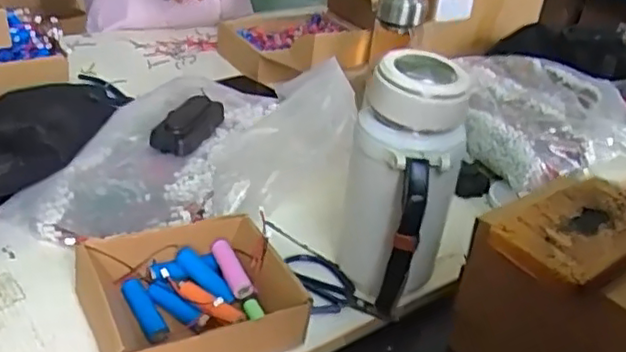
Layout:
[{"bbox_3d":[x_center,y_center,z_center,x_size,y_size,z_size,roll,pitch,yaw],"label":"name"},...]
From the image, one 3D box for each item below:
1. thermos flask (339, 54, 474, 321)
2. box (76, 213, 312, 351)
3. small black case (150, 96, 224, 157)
[{"bbox_3d":[0.074,0.011,0.567,0.093,0.213,0.098,14,32,12],"label":"thermos flask"},{"bbox_3d":[-0.103,0.101,0.549,0.162,0.050,0.147,-13,36,-29],"label":"box"},{"bbox_3d":[-0.141,-0.057,0.732,0.058,0.031,0.101,18,33,18],"label":"small black case"}]

